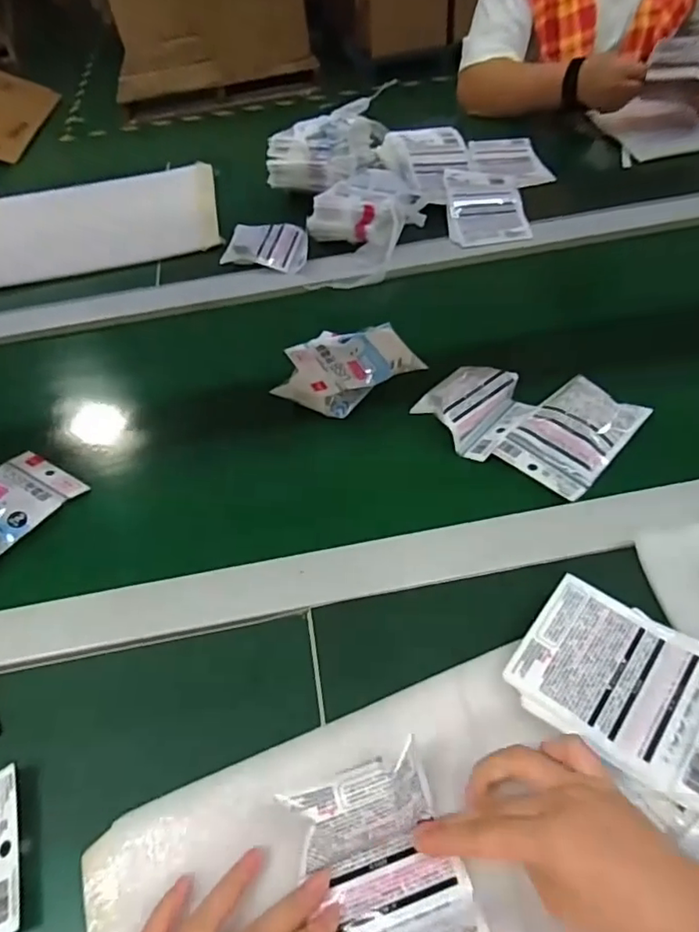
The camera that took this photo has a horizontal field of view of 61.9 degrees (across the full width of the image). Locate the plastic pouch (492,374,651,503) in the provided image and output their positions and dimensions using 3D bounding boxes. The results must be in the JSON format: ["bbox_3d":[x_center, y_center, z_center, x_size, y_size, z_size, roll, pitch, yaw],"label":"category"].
[{"bbox_3d":[0.214,-0.033,0.565,0.125,0.025,0.091,-39,57,-24],"label":"plastic pouch"}]

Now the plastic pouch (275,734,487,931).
[{"bbox_3d":[0.019,0.238,0.338,0.092,0.042,0.110,-17,51,-8],"label":"plastic pouch"}]

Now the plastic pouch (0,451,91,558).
[{"bbox_3d":[-0.341,0.041,0.573,0.087,0.029,0.132,23,56,22],"label":"plastic pouch"}]

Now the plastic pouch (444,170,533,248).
[{"bbox_3d":[0.191,-0.369,0.826,0.105,0.016,0.149,-2,65,1],"label":"plastic pouch"}]

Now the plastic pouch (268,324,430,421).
[{"bbox_3d":[-0.005,-0.111,0.652,0.153,0.023,0.112,-32,54,-19],"label":"plastic pouch"}]

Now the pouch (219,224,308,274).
[{"bbox_3d":[-0.116,-0.313,0.821,0.112,0.034,0.086,4,51,9],"label":"pouch"}]

